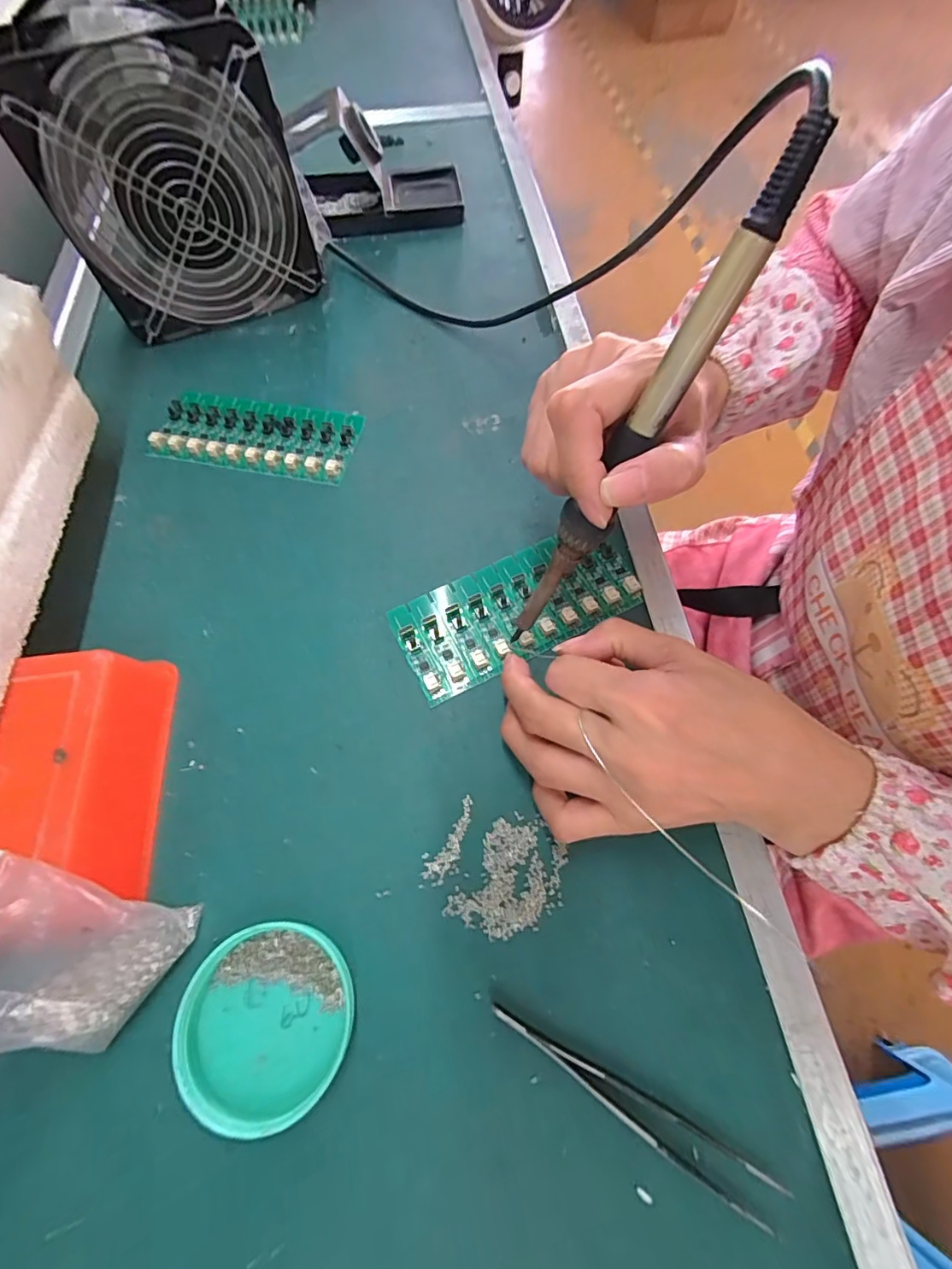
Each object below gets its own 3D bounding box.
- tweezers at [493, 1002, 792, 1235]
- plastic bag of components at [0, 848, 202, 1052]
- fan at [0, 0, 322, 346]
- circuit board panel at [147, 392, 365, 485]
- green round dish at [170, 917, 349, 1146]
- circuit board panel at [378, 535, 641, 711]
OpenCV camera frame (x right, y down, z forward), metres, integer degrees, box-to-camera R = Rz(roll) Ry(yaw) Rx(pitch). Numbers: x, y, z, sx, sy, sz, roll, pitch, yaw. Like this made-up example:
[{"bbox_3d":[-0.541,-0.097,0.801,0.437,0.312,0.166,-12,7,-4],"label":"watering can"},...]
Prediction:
[{"bbox_3d":[0.057,0.178,0.190,0.114,0.013,0.015,28,68,13],"label":"tweezers"},{"bbox_3d":[-0.162,0.119,0.181,0.026,0.094,0.064,14,59,39],"label":"plastic bag of components"},{"bbox_3d":[-0.204,-0.304,0.342,0.153,0.155,0.061,-28,68,-12],"label":"fan"},{"bbox_3d":[-0.150,-0.138,0.342,0.134,0.007,0.062,10,65,5],"label":"circuit board panel"},{"bbox_3d":[-0.084,0.155,0.201,0.066,0.016,0.065,0,65,0],"label":"green round dish"},{"bbox_3d":[0.023,-0.017,0.284,0.135,0.006,0.062,-25,66,-10],"label":"circuit board panel"}]

